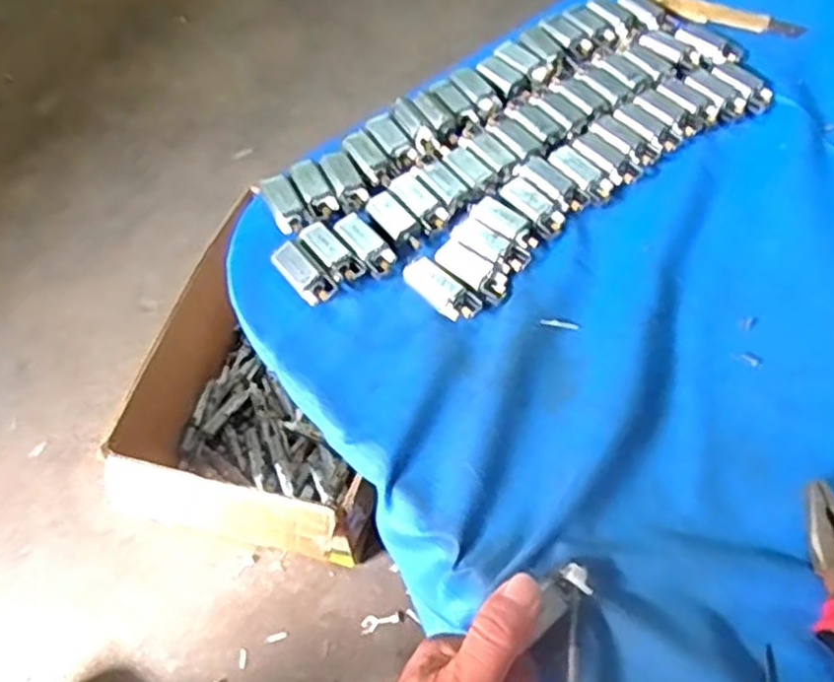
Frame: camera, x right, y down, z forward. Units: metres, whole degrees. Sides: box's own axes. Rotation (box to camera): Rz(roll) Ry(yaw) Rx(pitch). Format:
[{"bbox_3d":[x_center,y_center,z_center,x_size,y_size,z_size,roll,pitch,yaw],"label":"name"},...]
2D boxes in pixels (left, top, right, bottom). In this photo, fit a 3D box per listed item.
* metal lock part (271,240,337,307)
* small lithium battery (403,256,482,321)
[{"bbox_3d":[-0.067,-0.039,0.451,0.018,0.012,0.042,-40,65,-21],"label":"metal lock part"},{"bbox_3d":[0.013,-0.029,0.445,0.048,0.011,0.020,36,65,21],"label":"small lithium battery"}]

